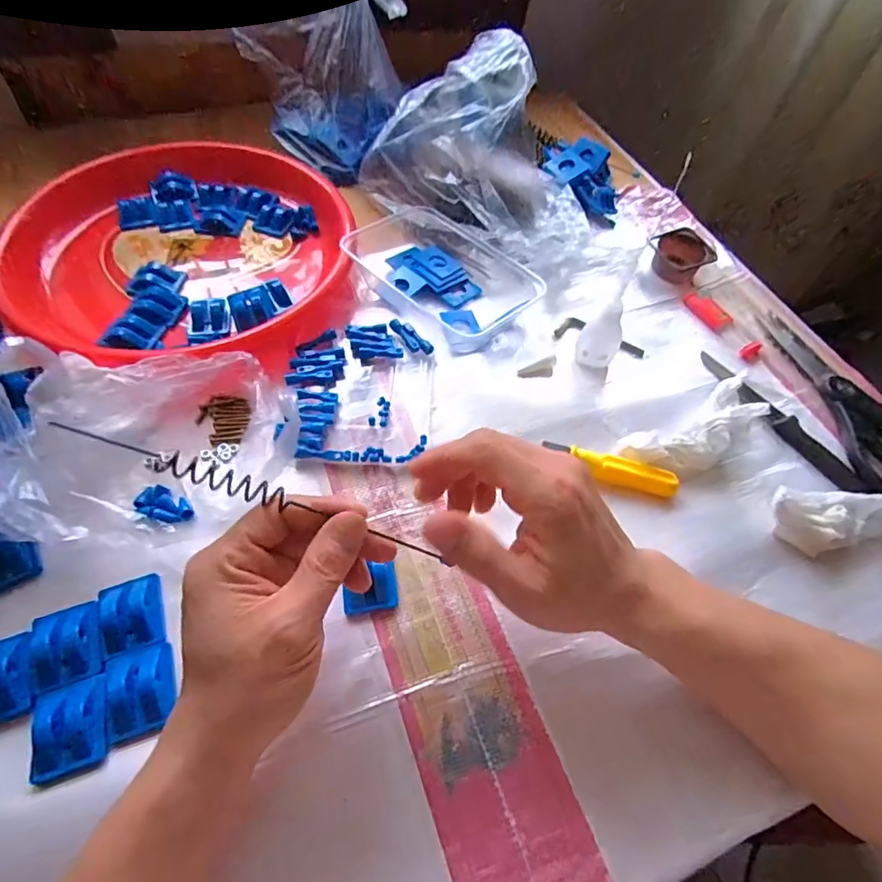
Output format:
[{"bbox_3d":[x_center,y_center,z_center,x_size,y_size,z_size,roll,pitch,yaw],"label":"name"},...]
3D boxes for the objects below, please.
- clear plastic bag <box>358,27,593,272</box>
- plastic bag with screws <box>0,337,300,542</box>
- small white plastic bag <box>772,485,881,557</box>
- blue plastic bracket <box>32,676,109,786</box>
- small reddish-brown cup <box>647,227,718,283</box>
[{"bbox_3d":[0.043,-0.277,0.475,0.236,0.135,0.138,39,62,19],"label":"clear plastic bag"},{"bbox_3d":[-0.199,-0.006,0.333,0.172,0.059,0.134,-6,58,-8],"label":"plastic bag with screws"},{"bbox_3d":[0.289,0.048,0.345,0.120,0.033,0.040,-8,58,-10],"label":"small white plastic bag"},{"bbox_3d":[-0.196,0.152,0.262,0.034,0.014,0.043,-13,59,-12],"label":"blue plastic bracket"},{"bbox_3d":[0.236,-0.183,0.493,0.048,0.028,0.053,-27,63,-20],"label":"small reddish-brown cup"}]

